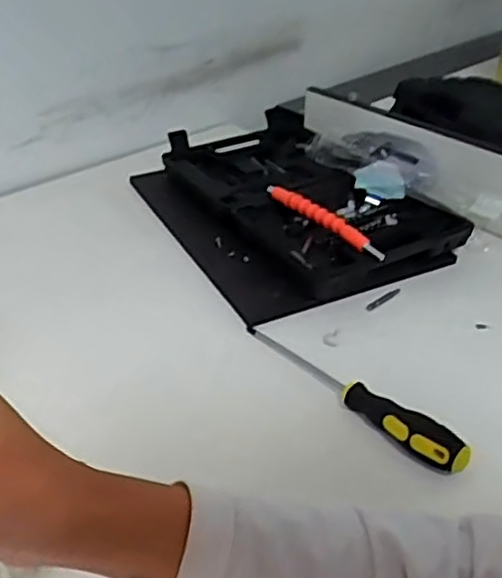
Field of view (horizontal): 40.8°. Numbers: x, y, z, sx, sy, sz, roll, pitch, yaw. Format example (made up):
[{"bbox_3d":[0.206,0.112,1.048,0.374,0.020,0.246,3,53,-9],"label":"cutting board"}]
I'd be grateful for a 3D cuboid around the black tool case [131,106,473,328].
[{"bbox_3d":[0.037,-0.106,0.802,0.271,0.057,0.365,-16,40,-25],"label":"black tool case"}]

